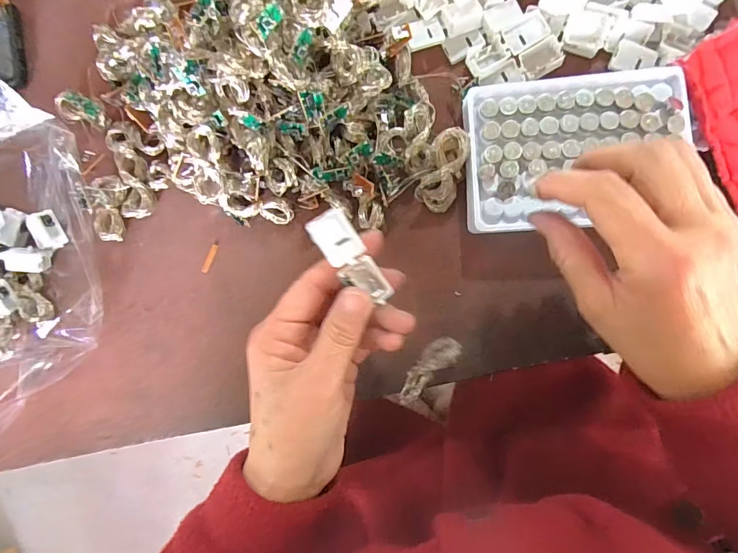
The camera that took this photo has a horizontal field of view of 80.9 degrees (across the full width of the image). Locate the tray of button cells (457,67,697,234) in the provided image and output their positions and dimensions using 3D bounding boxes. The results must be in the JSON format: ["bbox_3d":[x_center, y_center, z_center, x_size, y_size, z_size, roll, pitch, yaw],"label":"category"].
[{"bbox_3d":[0.128,-0.081,0.272,0.132,0.012,0.096,-3,86,8],"label":"tray of button cells"}]

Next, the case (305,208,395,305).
[{"bbox_3d":[-0.009,-0.011,0.234,0.021,0.009,0.054,-38,101,4],"label":"case"}]

